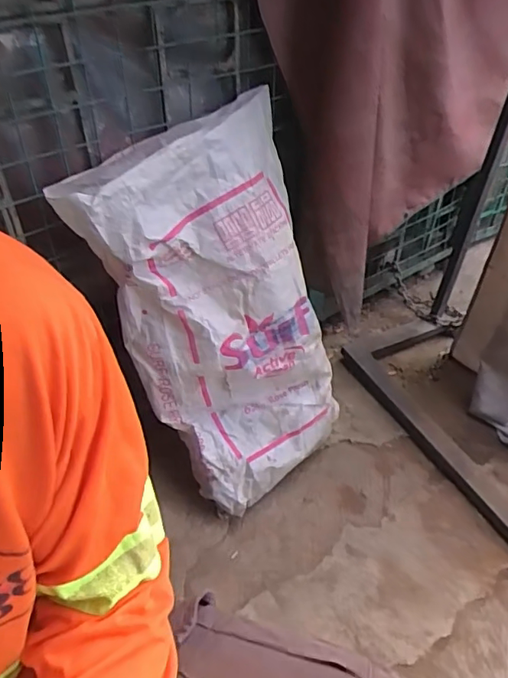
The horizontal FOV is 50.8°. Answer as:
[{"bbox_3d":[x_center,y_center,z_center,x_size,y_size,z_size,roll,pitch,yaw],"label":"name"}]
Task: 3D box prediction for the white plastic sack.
[{"bbox_3d":[-0.050,-0.029,0.932,0.370,0.662,0.182,-33,30,-35],"label":"white plastic sack"}]

